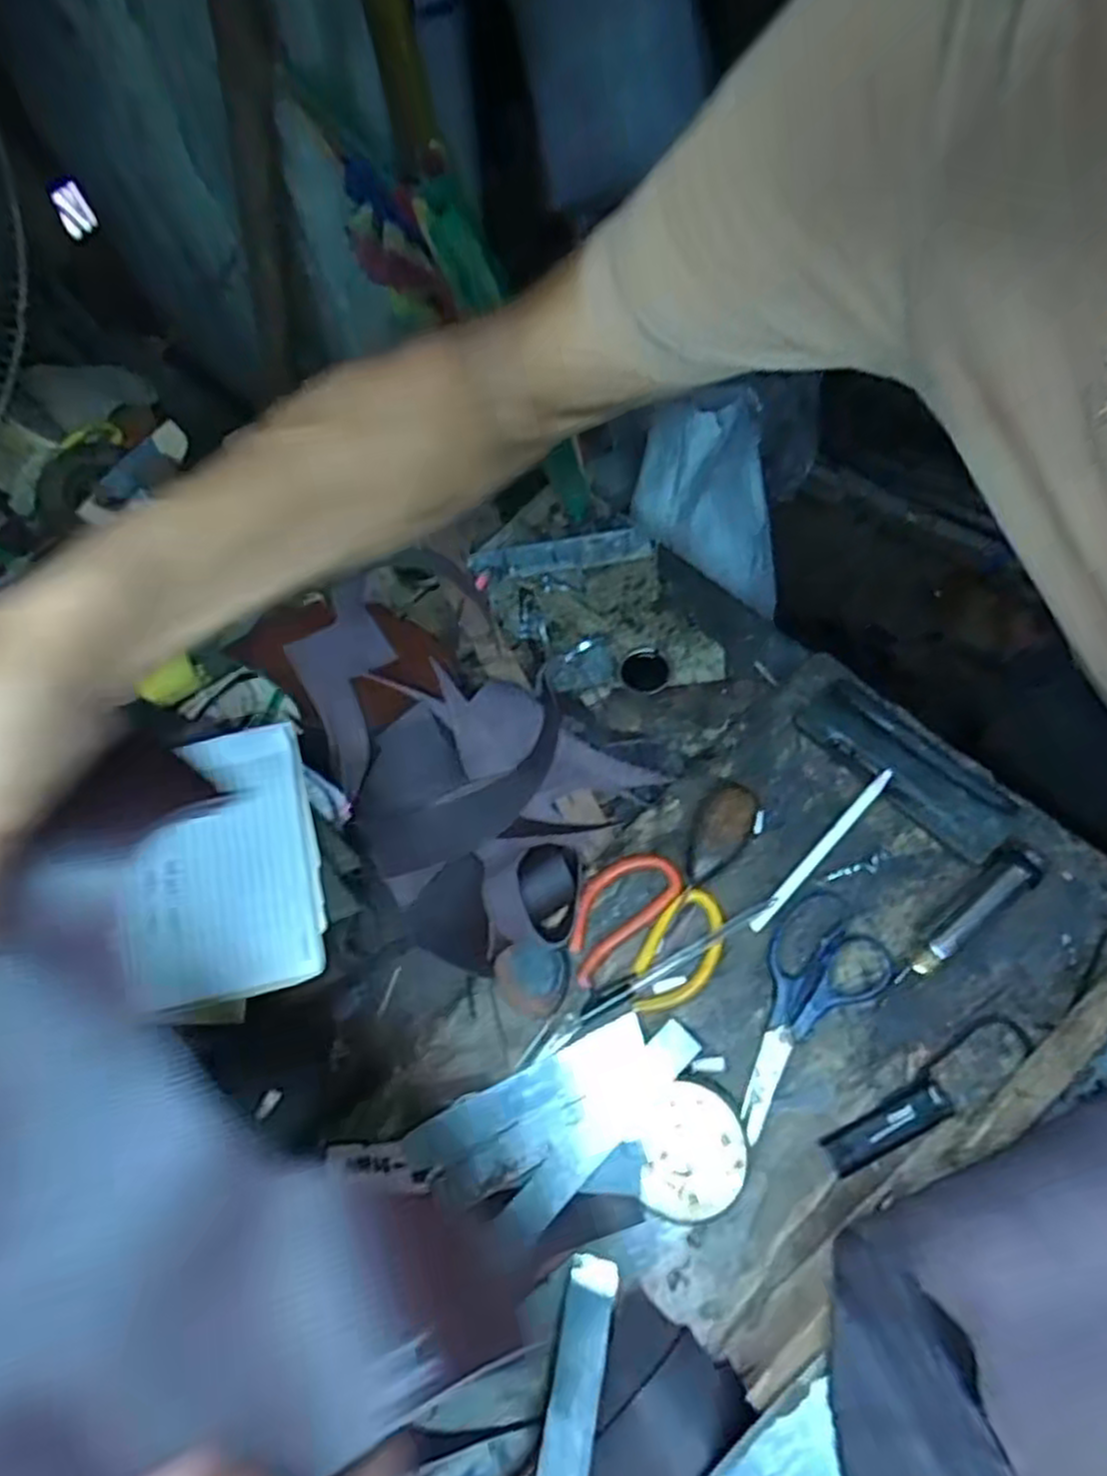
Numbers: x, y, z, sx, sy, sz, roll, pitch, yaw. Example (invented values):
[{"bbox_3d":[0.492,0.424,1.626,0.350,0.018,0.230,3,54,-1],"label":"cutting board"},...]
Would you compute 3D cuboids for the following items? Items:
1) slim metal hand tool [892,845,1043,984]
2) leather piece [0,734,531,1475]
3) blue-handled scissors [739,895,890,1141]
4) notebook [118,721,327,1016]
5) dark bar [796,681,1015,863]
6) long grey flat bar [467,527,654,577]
[{"bbox_3d":[0.265,0.112,0.491,0.120,0.018,0.027,-39,68,-11],"label":"slim metal hand tool"},{"bbox_3d":[-0.160,0.147,0.242,0.197,0.087,0.227,-37,67,-14],"label":"leather piece"},{"bbox_3d":[0.151,0.168,0.498,0.144,0.018,0.073,-41,68,-16],"label":"blue-handled scissors"},{"bbox_3d":[-0.191,0.069,0.447,0.129,0.020,0.154,-1,70,-32],"label":"notebook"},{"bbox_3d":[0.245,0.019,0.545,0.046,0.018,0.154,-38,67,-15],"label":"dark bar"},{"bbox_3d":[0.005,-0.163,0.681,0.156,0.006,0.035,-8,70,6],"label":"long grey flat bar"}]

